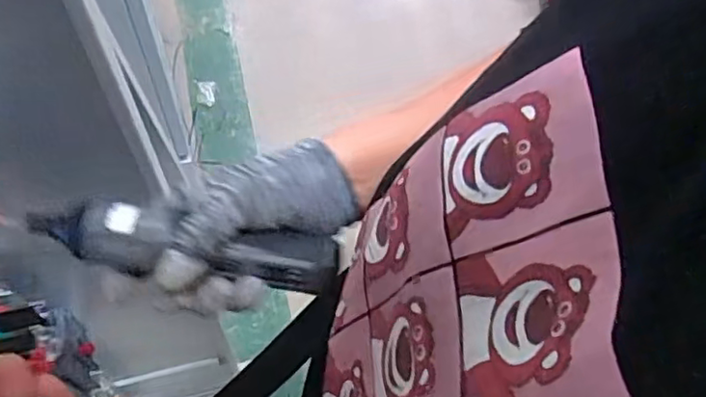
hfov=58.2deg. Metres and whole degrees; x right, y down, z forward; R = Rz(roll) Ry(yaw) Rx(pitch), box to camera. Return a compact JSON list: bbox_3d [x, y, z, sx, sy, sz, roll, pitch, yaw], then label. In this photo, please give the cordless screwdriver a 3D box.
[{"bbox_3d":[-0.095,0.026,0.368,0.170,0.028,0.039,8,60,-4],"label":"cordless screwdriver"}]

